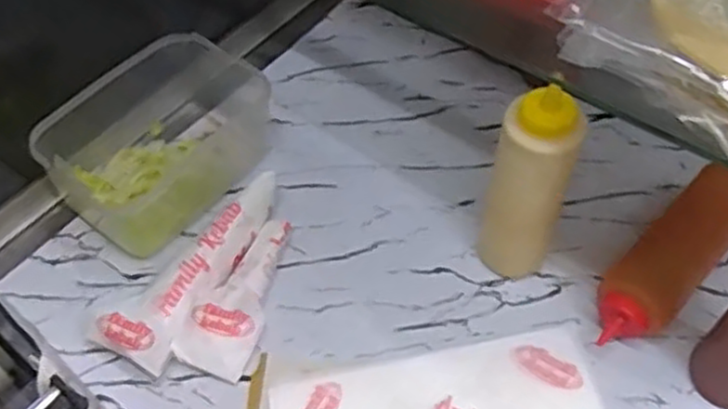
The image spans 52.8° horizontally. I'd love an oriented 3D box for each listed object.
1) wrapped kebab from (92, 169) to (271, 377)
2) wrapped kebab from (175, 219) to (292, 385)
[{"bbox_3d":[-0.148,0.048,0.636,0.074,0.037,0.200,23,58,17],"label":"wrapped kebab"},{"bbox_3d":[-0.099,0.073,0.618,0.057,0.027,0.147,18,56,13],"label":"wrapped kebab"}]

